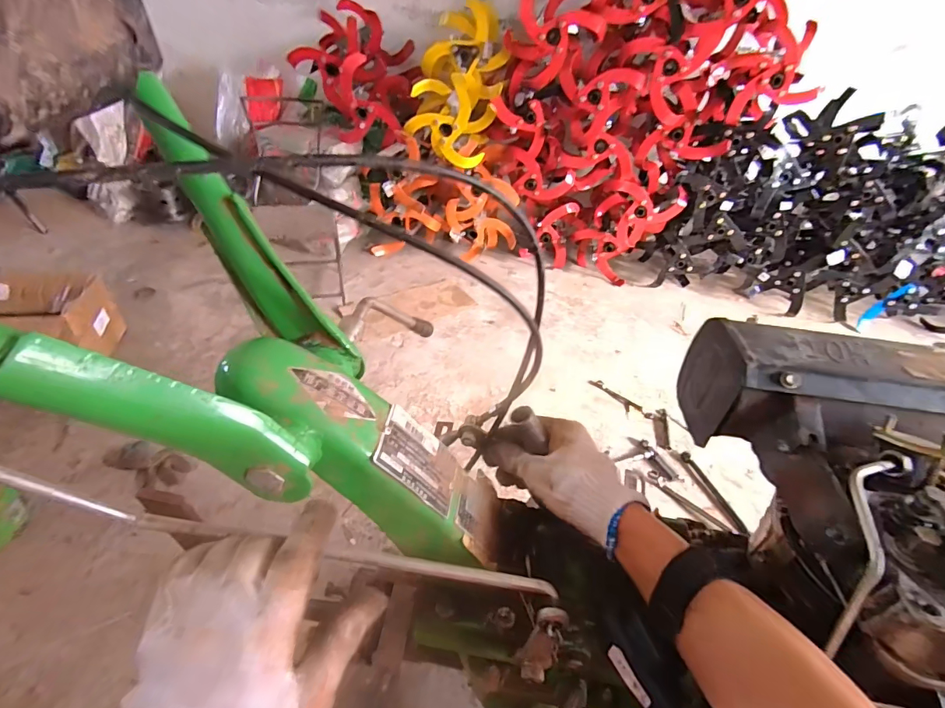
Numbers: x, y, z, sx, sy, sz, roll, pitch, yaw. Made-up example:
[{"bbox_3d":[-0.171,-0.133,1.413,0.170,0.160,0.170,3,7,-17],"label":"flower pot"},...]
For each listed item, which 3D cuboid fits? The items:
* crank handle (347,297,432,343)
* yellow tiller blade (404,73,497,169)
[{"bbox_3d":[-0.083,-0.034,0.468,0.029,0.035,0.171,21,7,17],"label":"crank handle"},{"bbox_3d":[-0.087,-0.829,1.628,0.307,0.281,0.119,10,39,4],"label":"yellow tiller blade"}]

